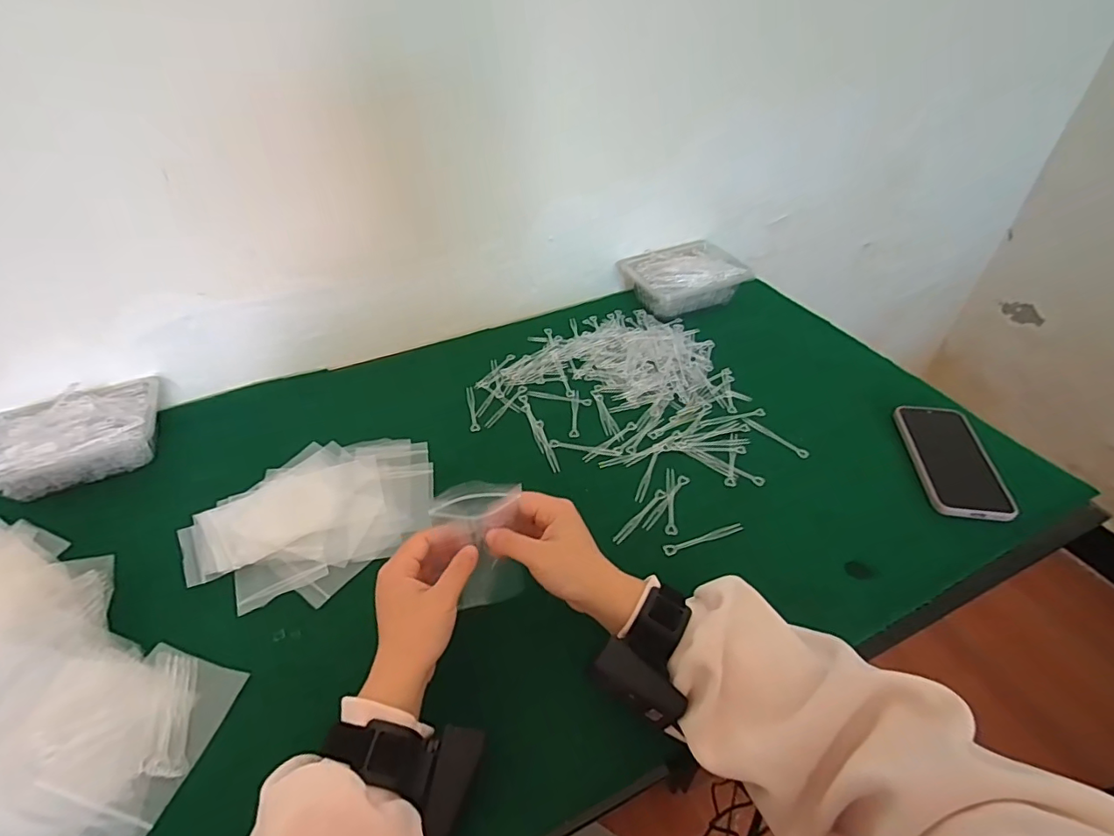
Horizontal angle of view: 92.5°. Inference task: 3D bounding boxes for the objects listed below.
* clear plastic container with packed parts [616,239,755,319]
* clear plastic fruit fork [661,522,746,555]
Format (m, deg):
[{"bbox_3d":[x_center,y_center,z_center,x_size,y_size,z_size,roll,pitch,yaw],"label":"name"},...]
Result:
[{"bbox_3d":[0.203,-0.225,0.854,0.174,0.059,0.131,-17,44,-16],"label":"clear plastic container with packed parts"},{"bbox_3d":[0.147,0.119,0.535,0.085,0.006,0.012,-13,43,-13],"label":"clear plastic fruit fork"}]

